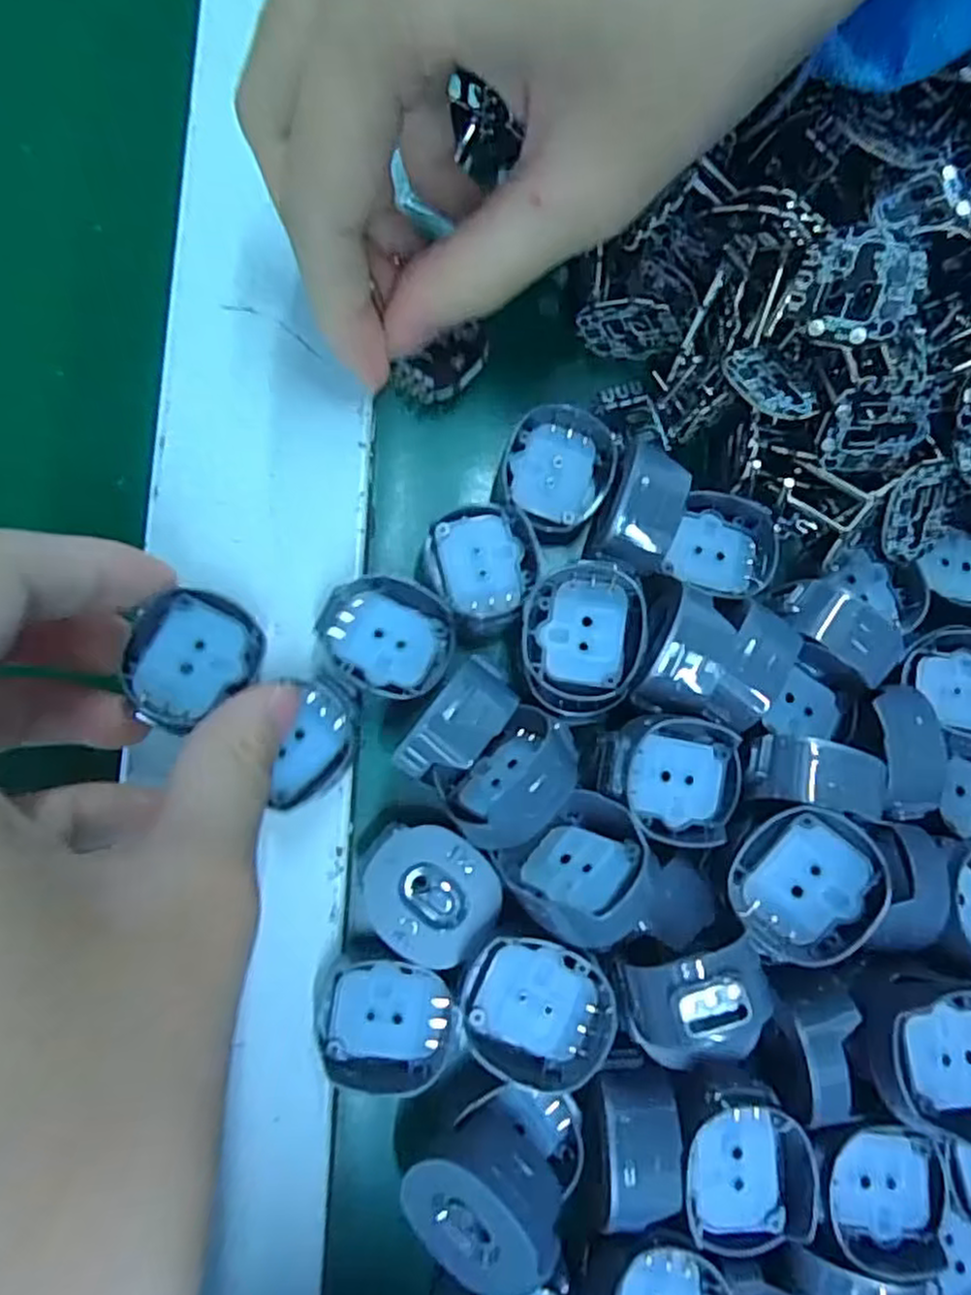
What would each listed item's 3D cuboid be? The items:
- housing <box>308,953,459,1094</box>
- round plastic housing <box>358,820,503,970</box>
[{"bbox_3d":[-0.020,0.075,0.141,0.030,0.010,0.021,7,80,-4],"label":"housing"},{"bbox_3d":[-0.012,0.049,0.145,0.029,0.011,0.024,38,79,1],"label":"round plastic housing"}]

